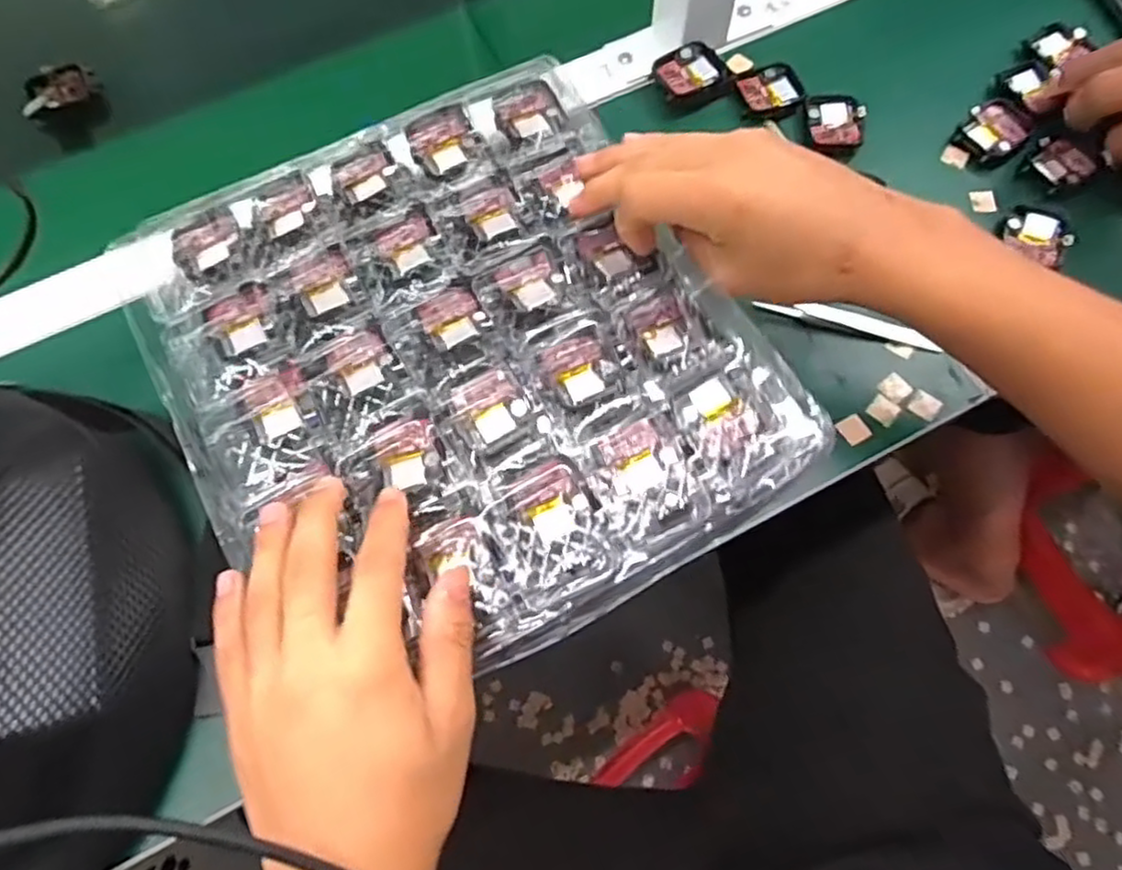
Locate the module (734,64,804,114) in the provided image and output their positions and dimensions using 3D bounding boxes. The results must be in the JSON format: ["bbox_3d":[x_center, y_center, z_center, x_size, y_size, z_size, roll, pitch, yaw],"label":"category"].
[{"bbox_3d":[0.144,-0.239,0.485,0.041,0.007,0.044,-19,70,-6],"label":"module"}]

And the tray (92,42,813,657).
[{"bbox_3d":[-0.052,-0.046,0.354,0.271,0.034,0.293,-28,70,-11],"label":"tray"}]

